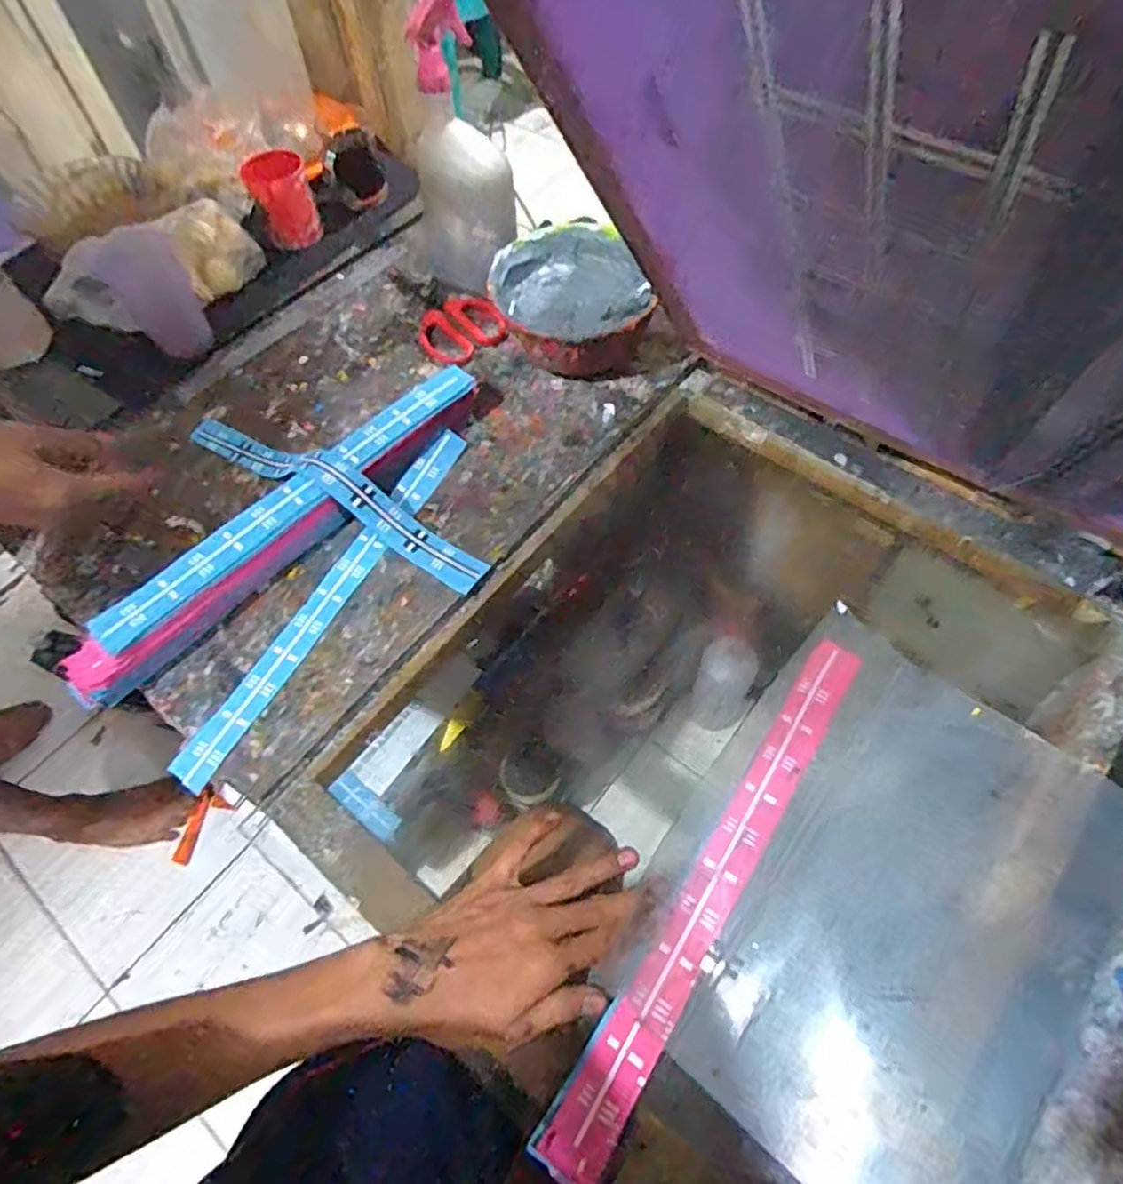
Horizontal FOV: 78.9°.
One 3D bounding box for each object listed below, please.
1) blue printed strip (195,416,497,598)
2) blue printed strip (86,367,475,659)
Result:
[{"bbox_3d":[-0.221,-0.104,0.638,0.349,0.054,0.041,29,66,17],"label":"blue printed strip"},{"bbox_3d":[-0.231,-0.088,0.609,0.036,0.009,0.390,46,69,-1],"label":"blue printed strip"}]

